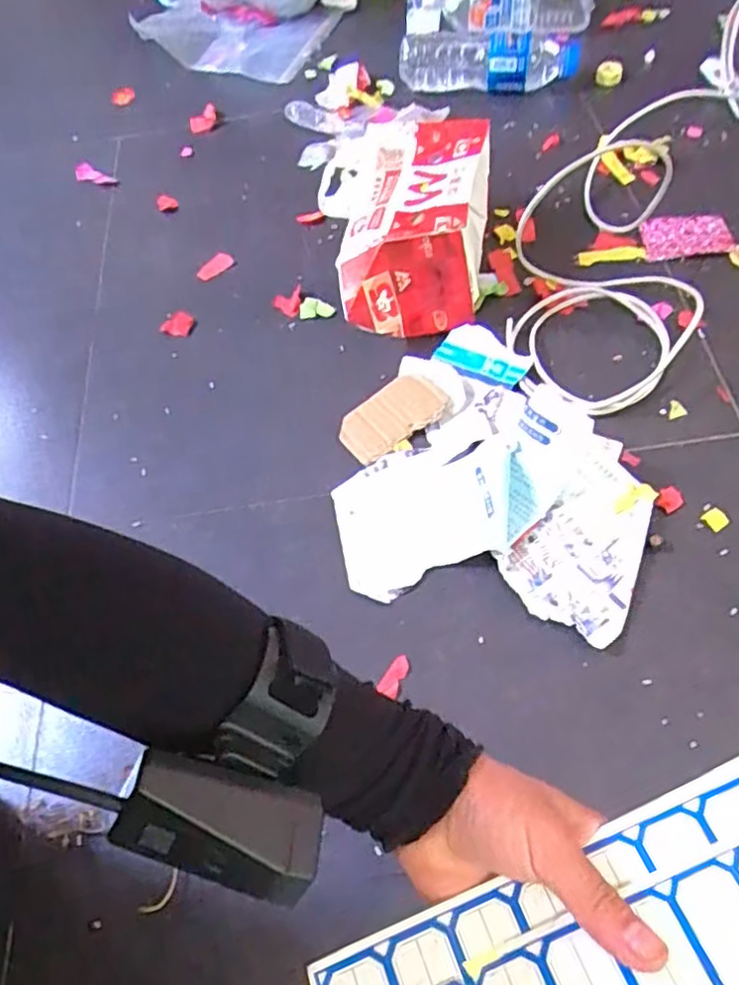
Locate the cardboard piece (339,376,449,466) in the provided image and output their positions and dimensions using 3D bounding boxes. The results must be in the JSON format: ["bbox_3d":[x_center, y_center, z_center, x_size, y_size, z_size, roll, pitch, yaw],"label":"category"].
[{"bbox_3d":[0.019,-0.072,0.620,0.097,0.006,0.060,-38,67,-5],"label":"cardboard piece"}]

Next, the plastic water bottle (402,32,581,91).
[{"bbox_3d":[0.148,-0.531,0.836,0.215,0.061,0.053,4,53,5],"label":"plastic water bottle"}]

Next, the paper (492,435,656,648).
[{"bbox_3d":[0.180,0.036,0.524,0.098,0.037,0.151,38,62,26],"label":"paper"}]

